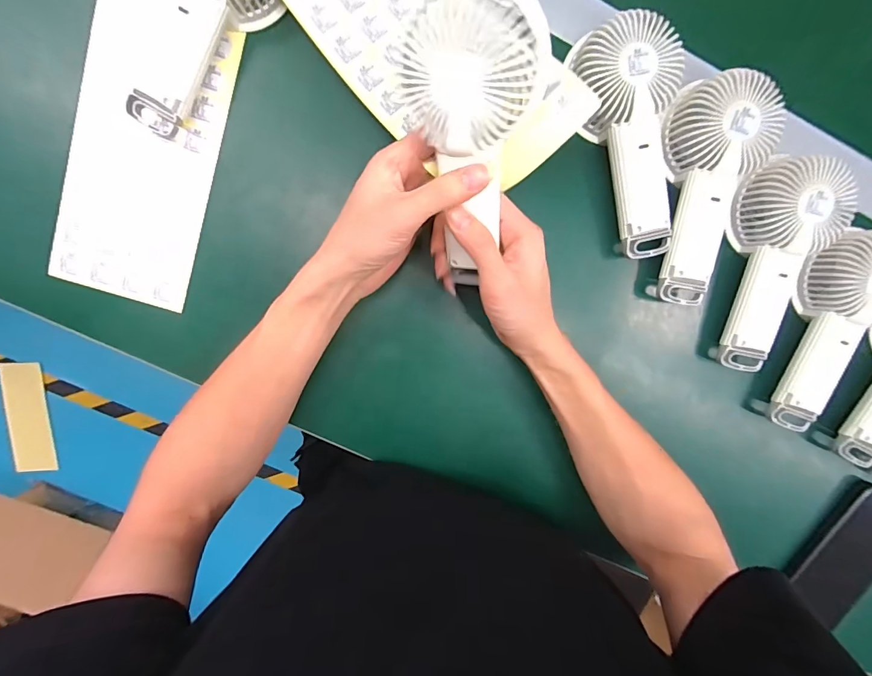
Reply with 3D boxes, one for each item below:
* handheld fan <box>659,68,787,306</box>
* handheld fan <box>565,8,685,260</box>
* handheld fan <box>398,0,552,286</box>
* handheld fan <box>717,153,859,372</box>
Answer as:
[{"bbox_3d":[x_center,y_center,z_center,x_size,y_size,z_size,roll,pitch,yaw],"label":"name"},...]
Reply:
[{"bbox_3d":[0.222,-0.114,0.322,0.071,0.036,0.169,2,99,-3],"label":"handheld fan"},{"bbox_3d":[0.160,-0.154,0.316,0.074,0.036,0.176,-20,99,1],"label":"handheld fan"},{"bbox_3d":[0.021,-0.111,0.253,0.077,0.038,0.177,-3,129,-2],"label":"handheld fan"},{"bbox_3d":[0.287,-0.058,0.333,0.079,0.037,0.176,4,99,-3],"label":"handheld fan"}]

